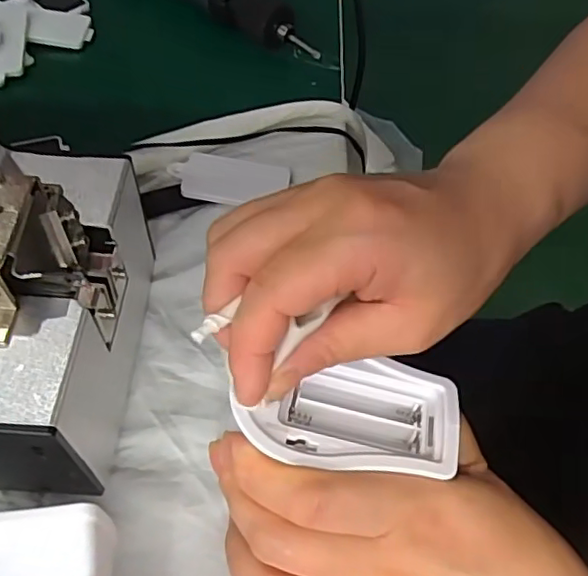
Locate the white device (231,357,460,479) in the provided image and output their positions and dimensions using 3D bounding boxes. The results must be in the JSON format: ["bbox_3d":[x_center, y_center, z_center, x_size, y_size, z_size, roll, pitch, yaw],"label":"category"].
[{"bbox_3d":[0.022,0.049,0.236,0.085,0.023,0.047,4,58,-1],"label":"white device"}]

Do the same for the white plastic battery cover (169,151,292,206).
[{"bbox_3d":[-0.039,-0.062,0.344,0.067,0.010,0.030,9,58,3],"label":"white plastic battery cover"}]

